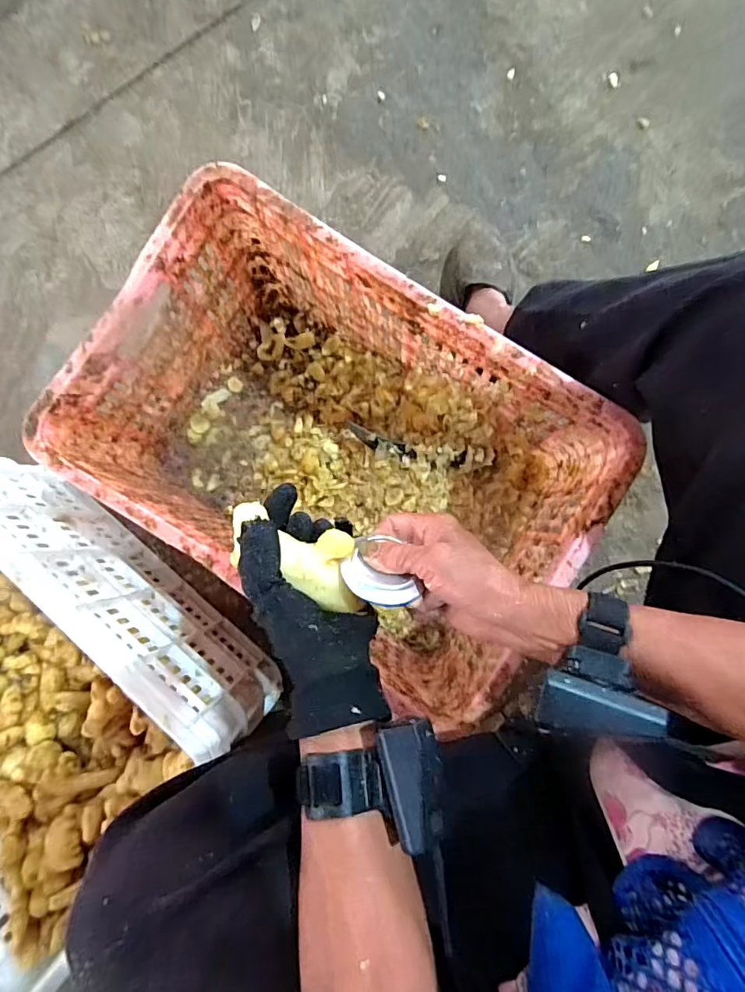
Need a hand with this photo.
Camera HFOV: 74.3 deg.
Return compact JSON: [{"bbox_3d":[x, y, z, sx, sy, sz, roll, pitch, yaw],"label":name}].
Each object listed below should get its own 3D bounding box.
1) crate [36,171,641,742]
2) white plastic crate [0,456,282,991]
[{"bbox_3d":[-0.036,-0.050,0.608,0.511,0.283,0.337,34,88,3],"label":"crate"},{"bbox_3d":[-0.438,0.221,0.603,0.491,0.296,0.352,39,88,3],"label":"white plastic crate"}]

